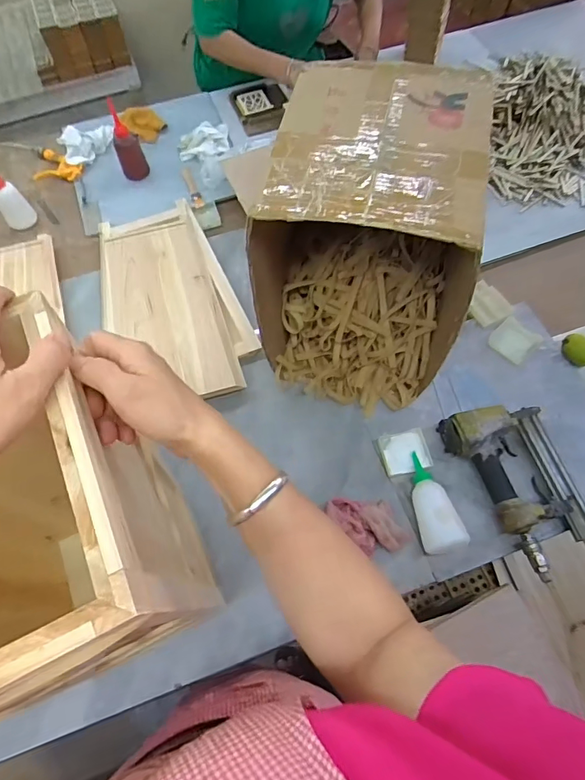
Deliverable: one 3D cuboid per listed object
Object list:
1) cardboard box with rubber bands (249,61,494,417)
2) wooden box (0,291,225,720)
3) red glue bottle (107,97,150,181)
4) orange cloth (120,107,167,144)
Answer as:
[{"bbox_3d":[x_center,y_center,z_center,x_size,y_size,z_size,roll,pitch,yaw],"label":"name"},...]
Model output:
[{"bbox_3d":[0.119,-0.200,0.677,0.284,0.377,0.310,17,66,10],"label":"cardboard box with rubber bands"},{"bbox_3d":[-0.250,0.134,0.391,0.251,0.263,0.252,-25,66,-9],"label":"wooden box"},{"bbox_3d":[-0.388,-0.568,1.024,0.058,0.149,0.054,33,70,16],"label":"red glue bottle"},{"bbox_3d":[-0.380,-0.690,1.140,0.107,0.034,0.071,32,70,16],"label":"orange cloth"}]

